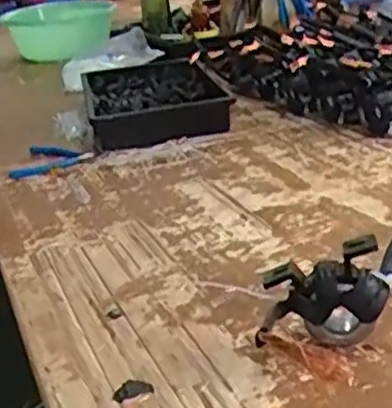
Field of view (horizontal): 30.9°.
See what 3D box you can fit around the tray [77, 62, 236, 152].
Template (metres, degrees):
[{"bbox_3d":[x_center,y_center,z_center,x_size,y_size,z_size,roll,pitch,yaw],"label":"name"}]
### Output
[{"bbox_3d":[-0.087,-0.204,1.369,0.238,0.063,0.409,-11,25,-7],"label":"tray"}]

